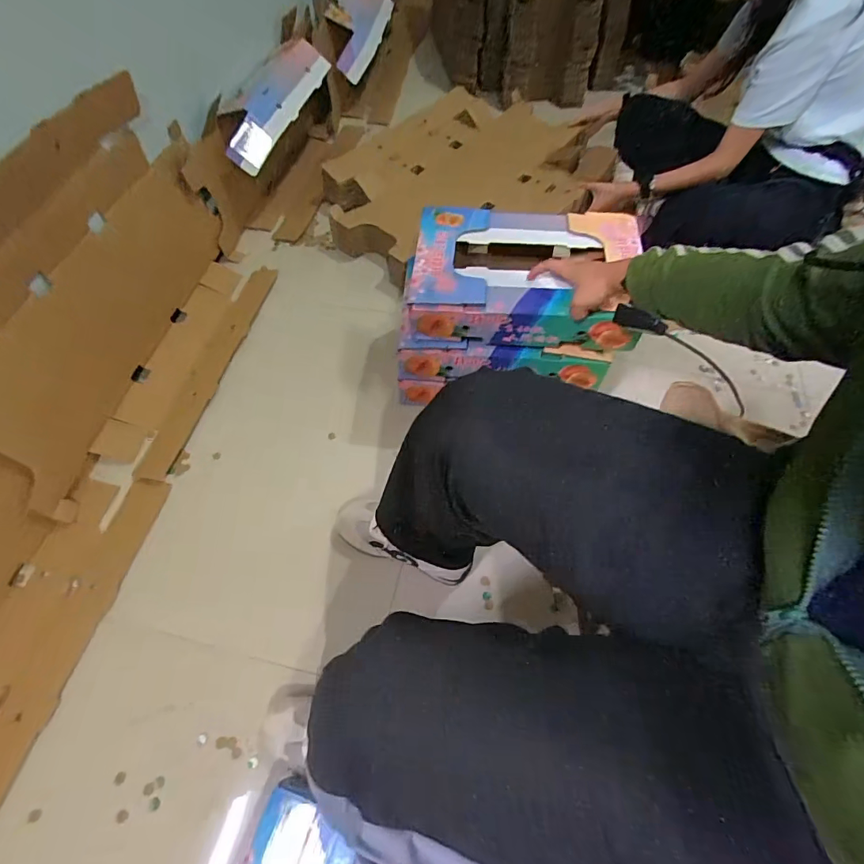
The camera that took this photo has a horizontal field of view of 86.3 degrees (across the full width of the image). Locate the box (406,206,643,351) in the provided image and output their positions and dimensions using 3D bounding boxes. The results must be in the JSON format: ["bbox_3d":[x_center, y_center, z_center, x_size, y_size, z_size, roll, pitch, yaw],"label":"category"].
[{"bbox_3d":[0.169,-0.294,0.864,0.396,0.114,0.264,5,59,0],"label":"box"}]

